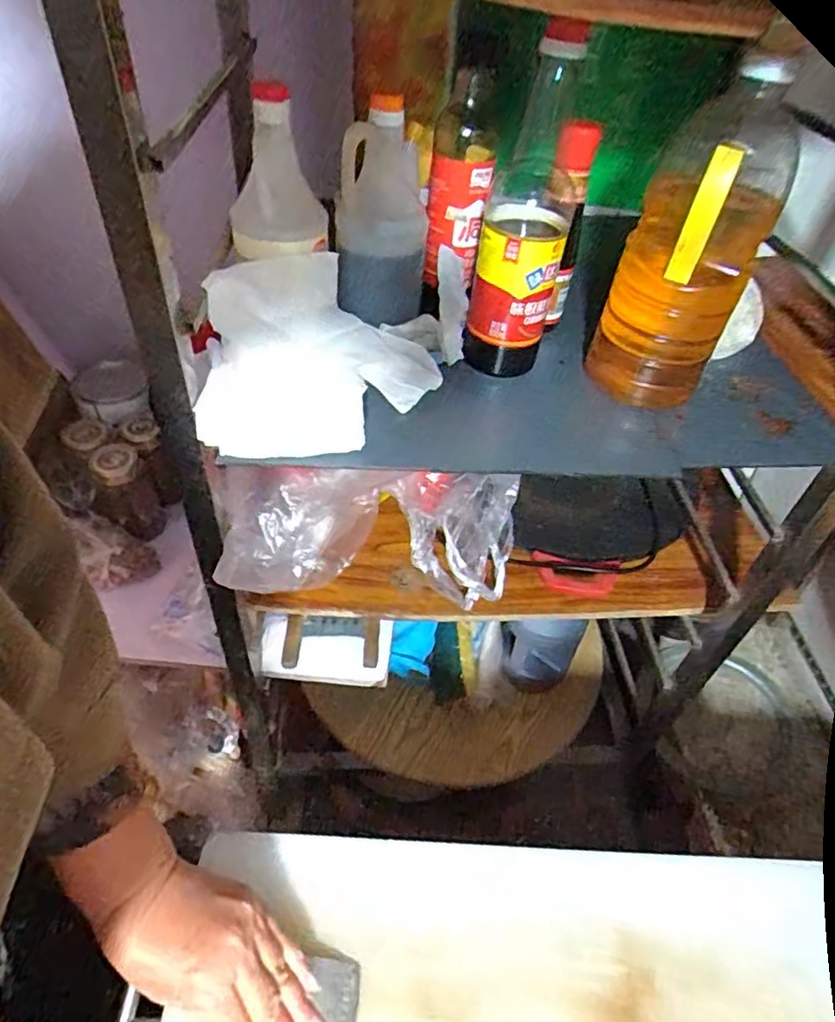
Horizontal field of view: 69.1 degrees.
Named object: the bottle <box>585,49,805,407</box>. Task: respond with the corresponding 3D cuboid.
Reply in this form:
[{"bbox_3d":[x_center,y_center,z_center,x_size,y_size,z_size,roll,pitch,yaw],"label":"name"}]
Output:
[{"bbox_3d":[0.222,-0.204,0.513,0.109,0.247,0.100,21,49,16],"label":"bottle"}]

